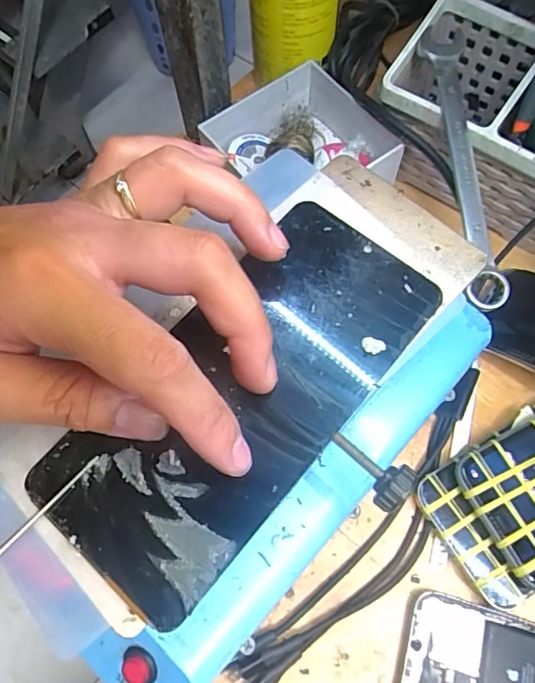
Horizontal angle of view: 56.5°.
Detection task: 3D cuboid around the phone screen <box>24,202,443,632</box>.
[{"bbox_3d":[-0.007,0.016,0.181,0.070,0.004,0.153,39,75,14],"label":"phone screen"}]

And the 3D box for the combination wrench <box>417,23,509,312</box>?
[{"bbox_3d":[0.111,-0.107,0.285,0.021,0.013,0.164,-6,81,-1],"label":"combination wrench"}]

